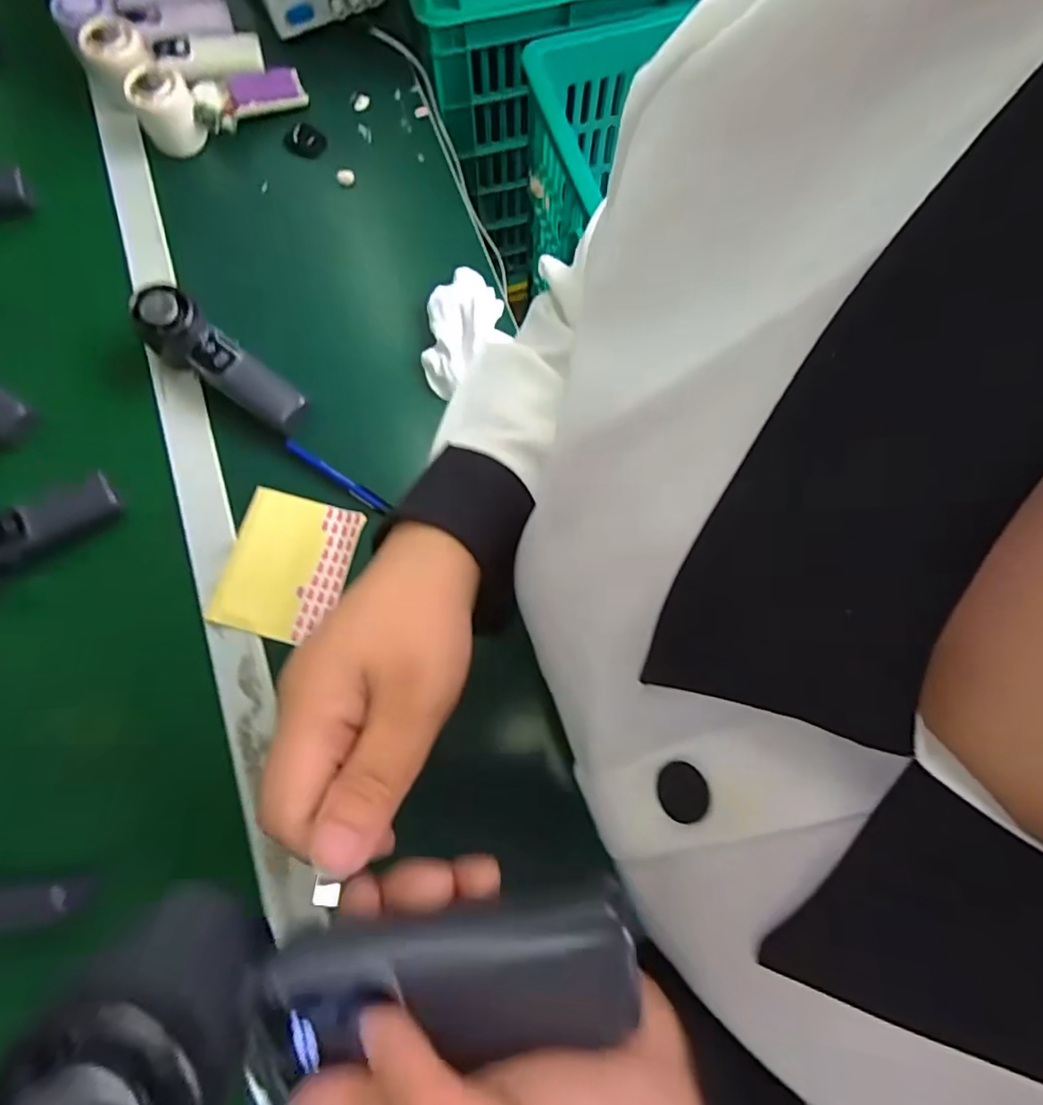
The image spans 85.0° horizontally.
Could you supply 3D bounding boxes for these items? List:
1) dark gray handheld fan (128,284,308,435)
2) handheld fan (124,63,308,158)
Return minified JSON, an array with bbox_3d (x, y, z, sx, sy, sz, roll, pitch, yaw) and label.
[{"bbox_3d":[-0.265,-0.166,0.505,0.161,0.037,0.049,37,78,-6],"label":"dark gray handheld fan"},{"bbox_3d":[-0.305,-0.463,0.576,0.163,0.052,0.058,-21,77,-5],"label":"handheld fan"}]

